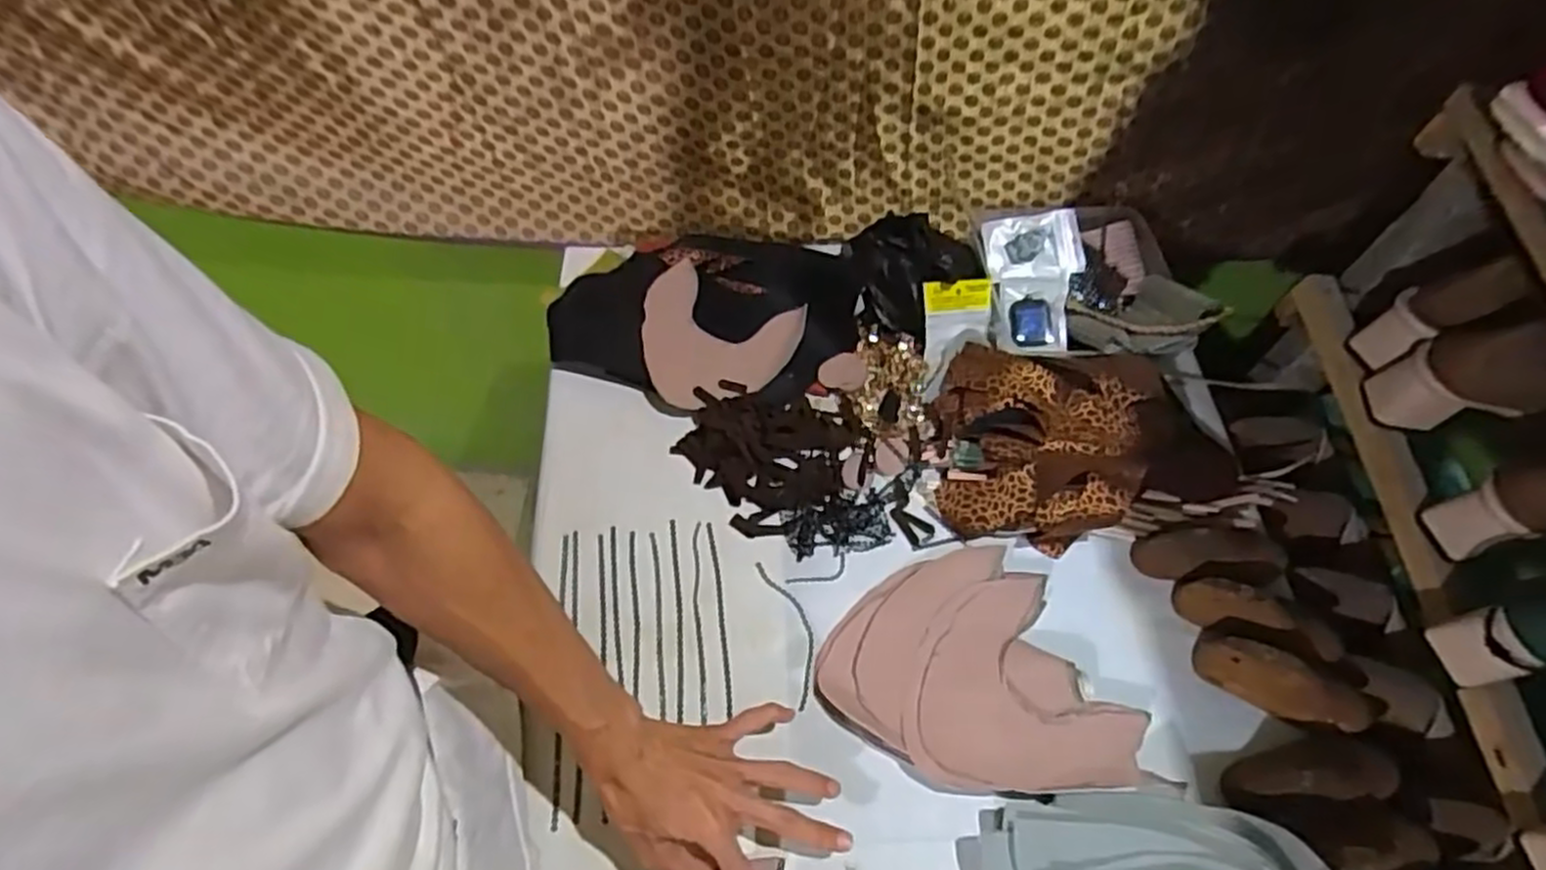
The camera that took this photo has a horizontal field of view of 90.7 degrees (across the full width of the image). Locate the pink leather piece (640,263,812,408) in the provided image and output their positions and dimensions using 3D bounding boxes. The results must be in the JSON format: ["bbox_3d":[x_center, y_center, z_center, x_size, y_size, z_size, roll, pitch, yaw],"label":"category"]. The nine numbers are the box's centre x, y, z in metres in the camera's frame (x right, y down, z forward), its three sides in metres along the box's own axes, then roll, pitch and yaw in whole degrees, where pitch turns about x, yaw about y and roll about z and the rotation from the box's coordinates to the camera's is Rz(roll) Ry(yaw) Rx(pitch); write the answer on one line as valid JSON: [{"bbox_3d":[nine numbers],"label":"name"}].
[{"bbox_3d":[-0.064,-0.097,0.788,0.159,0.033,0.159,22,59,10],"label":"pink leather piece"}]

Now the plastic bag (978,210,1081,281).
[{"bbox_3d":[0.278,-0.200,0.817,0.102,0.011,0.077,-5,77,5],"label":"plastic bag"}]

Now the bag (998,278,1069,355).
[{"bbox_3d":[0.270,-0.123,0.795,0.071,0.008,0.078,1,88,-2],"label":"bag"}]

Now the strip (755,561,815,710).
[{"bbox_3d":[0.018,0.168,0.659,0.032,0.005,0.129,-13,60,-11],"label":"strip"}]

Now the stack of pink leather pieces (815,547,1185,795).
[{"bbox_3d":[0.169,0.195,0.638,0.250,0.029,0.191,0,58,-3],"label":"stack of pink leather pieces"}]

